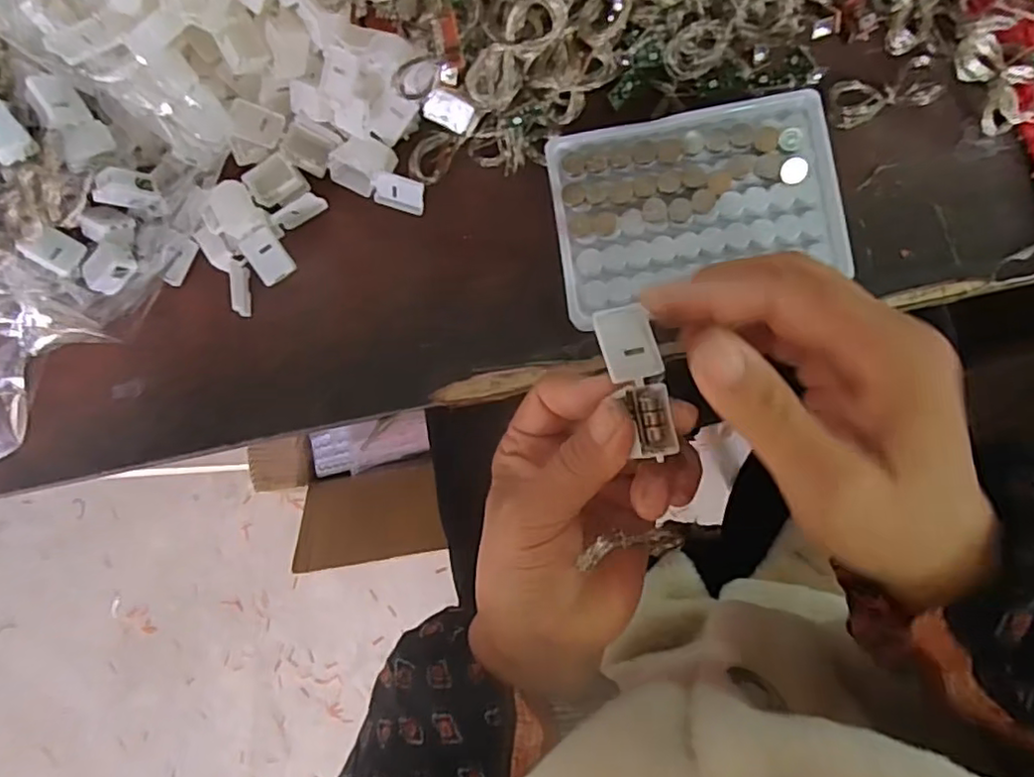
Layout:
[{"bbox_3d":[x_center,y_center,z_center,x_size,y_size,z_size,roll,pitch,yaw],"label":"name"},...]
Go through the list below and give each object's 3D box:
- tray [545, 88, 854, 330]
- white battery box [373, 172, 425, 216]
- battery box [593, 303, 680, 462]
[{"bbox_3d":[0.083,-0.090,0.300,0.129,0.010,0.091,-9,87,7],"label":"tray"},{"bbox_3d":[-0.063,-0.106,0.339,0.026,0.011,0.016,17,89,9],"label":"white battery box"},{"bbox_3d":[0.044,-0.003,0.222,0.019,0.009,0.054,-16,81,6],"label":"battery box"}]

